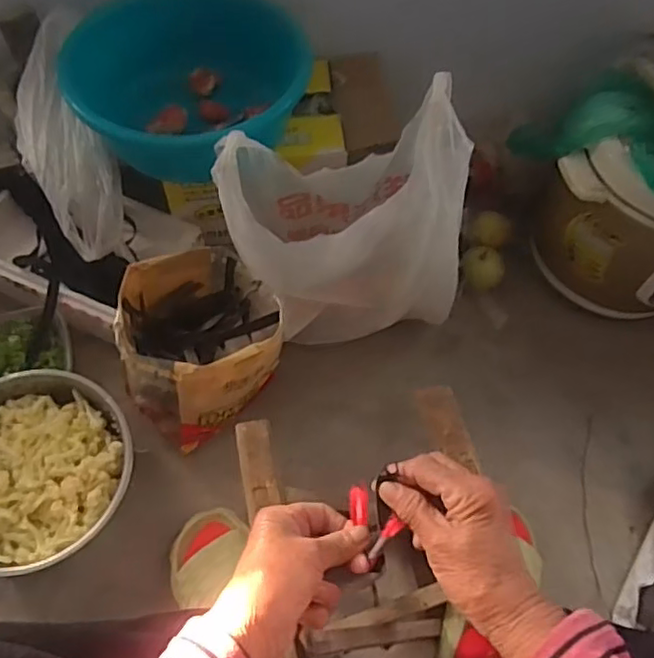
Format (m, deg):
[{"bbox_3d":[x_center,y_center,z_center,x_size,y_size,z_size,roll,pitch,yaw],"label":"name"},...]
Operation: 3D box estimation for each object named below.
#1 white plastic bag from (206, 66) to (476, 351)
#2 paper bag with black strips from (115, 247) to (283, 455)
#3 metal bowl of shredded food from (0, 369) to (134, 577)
[{"bbox_3d":[0.017,-0.139,0.796,0.291,0.325,0.162,-5,60,-8],"label":"white plastic bag"},{"bbox_3d":[-0.164,0.025,0.800,0.175,0.194,0.173,-24,64,-18],"label":"paper bag with black strips"},{"bbox_3d":[-0.369,0.175,0.778,0.252,0.082,0.230,2,59,-4],"label":"metal bowl of shredded food"}]

